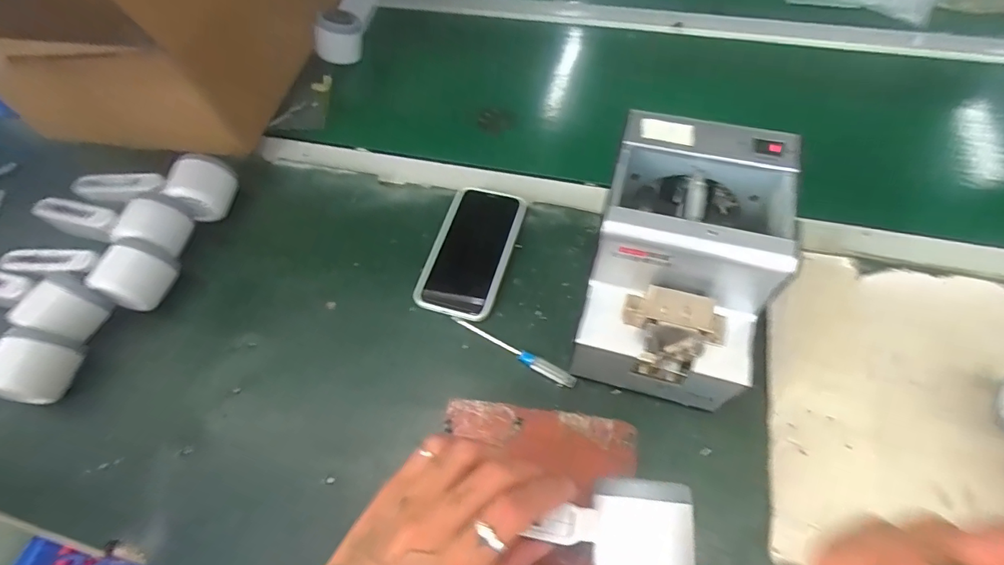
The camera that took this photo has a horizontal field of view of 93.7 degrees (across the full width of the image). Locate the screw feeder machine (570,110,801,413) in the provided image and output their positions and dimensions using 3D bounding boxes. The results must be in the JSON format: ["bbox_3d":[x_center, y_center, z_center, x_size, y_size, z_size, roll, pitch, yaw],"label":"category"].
[{"bbox_3d":[0.137,-0.010,0.376,0.120,0.149,0.170,13,61,13],"label":"screw feeder machine"}]

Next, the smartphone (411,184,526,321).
[{"bbox_3d":[-0.031,-0.034,0.474,0.078,0.016,0.143,14,62,14],"label":"smartphone"}]

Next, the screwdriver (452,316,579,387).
[{"bbox_3d":[0.009,0.062,0.425,0.123,0.008,0.012,23,64,18],"label":"screwdriver"}]

